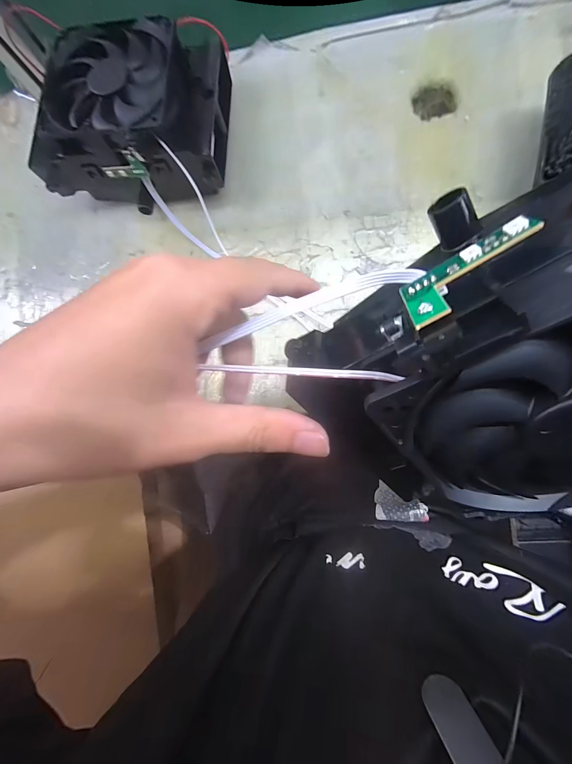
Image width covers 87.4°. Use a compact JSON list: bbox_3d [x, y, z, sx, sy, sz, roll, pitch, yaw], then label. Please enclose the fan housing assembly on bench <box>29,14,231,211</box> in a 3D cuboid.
[{"bbox_3d":[-0.154,-0.264,0.306,0.184,0.091,0.144,2,90,7],"label":"fan housing assembly on bench"}]

